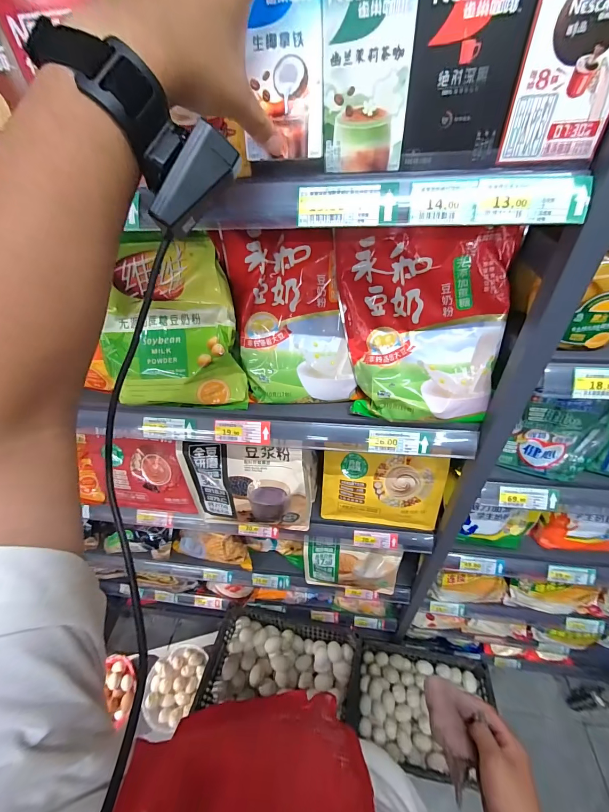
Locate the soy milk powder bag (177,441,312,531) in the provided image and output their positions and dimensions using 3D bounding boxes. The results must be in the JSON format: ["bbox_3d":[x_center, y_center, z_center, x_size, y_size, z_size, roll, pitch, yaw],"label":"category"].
[{"bbox_3d":[-0.116,0.168,0.673,0.240,0.221,0.056,-1,42,4],"label":"soy milk powder bag"}]

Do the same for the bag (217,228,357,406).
[{"bbox_3d":[-0.019,-0.125,0.497,0.173,0.256,0.043,-4,18,4],"label":"bag"}]

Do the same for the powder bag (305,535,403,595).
[{"bbox_3d":[0.126,0.431,0.868,0.245,0.184,0.054,2,42,7],"label":"powder bag"}]

